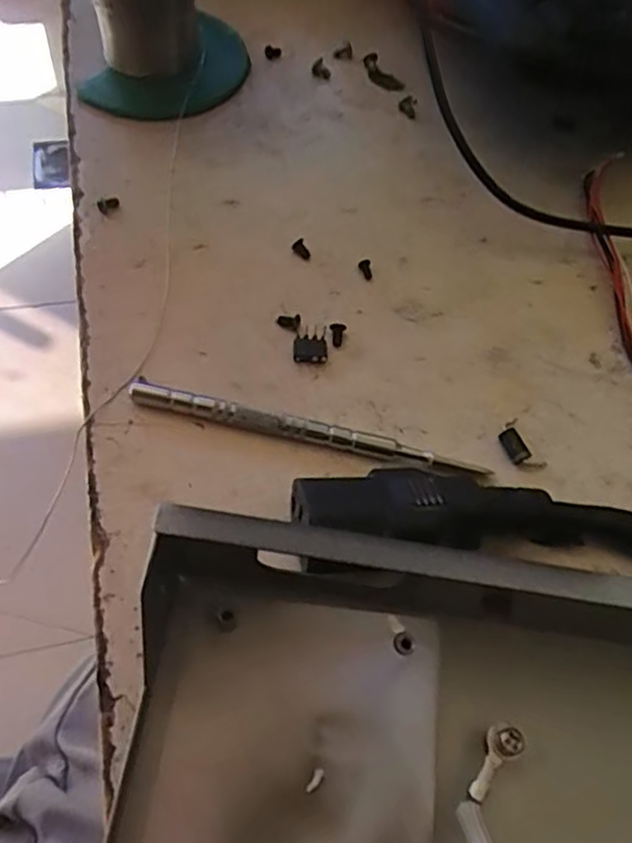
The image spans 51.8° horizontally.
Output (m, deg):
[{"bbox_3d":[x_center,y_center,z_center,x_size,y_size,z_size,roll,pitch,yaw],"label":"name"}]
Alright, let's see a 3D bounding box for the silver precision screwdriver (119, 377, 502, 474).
[{"bbox_3d":[-0.002,0.002,0.170,0.093,0.007,0.005,13,60,3],"label":"silver precision screwdriver"}]

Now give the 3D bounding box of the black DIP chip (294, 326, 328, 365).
[{"bbox_3d":[-0.002,-0.021,0.185,0.010,0.005,0.010,-1,60,-5],"label":"black DIP chip"}]

